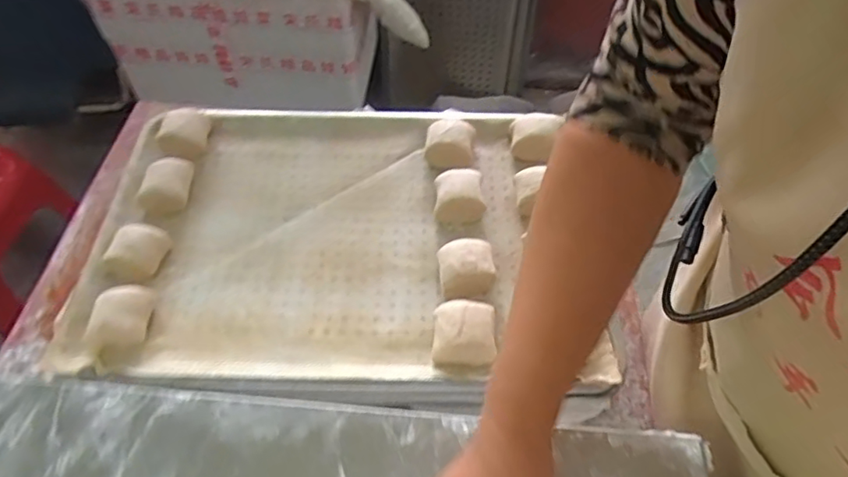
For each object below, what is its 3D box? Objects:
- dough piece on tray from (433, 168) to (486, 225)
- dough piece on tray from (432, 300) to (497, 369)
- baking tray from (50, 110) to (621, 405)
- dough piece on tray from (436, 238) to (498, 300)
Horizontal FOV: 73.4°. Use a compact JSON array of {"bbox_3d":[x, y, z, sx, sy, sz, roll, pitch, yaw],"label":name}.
[{"bbox_3d":[0.043,-0.055,0.699,0.061,0.032,0.068,-1,56,-1],"label":"dough piece on tray"},{"bbox_3d":[0.042,0.098,0.588,0.063,0.029,0.066,1,56,0],"label":"dough piece on tray"},{"bbox_3d":[-0.108,-0.013,0.678,0.604,0.047,0.386,0,56,0],"label":"baking tray"},{"bbox_3d":[0.046,0.034,0.636,0.060,0.037,0.070,-5,56,-4],"label":"dough piece on tray"}]

